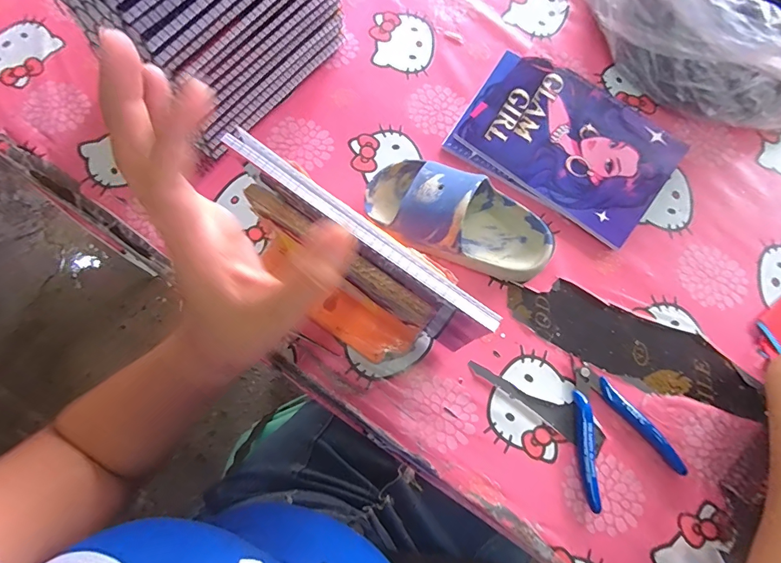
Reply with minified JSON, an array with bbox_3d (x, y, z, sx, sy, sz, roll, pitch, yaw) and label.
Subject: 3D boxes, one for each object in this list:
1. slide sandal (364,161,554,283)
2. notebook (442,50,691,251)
[{"bbox_3d":[0.064,-0.060,0.382,0.177,0.057,0.085,17,74,3],"label":"slide sandal"},{"bbox_3d":[0.181,-0.145,0.433,0.206,0.013,0.149,33,75,8],"label":"notebook"}]

